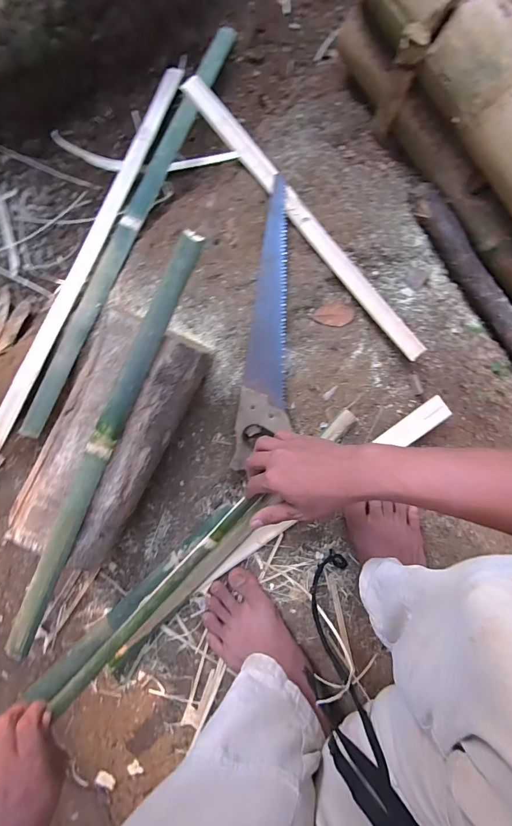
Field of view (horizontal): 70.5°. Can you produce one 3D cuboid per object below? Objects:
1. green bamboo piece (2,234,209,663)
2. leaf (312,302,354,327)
[{"bbox_3d":[-0.172,0.048,0.387,0.030,0.023,0.497,26,90,0],"label":"green bamboo piece"},{"bbox_3d":[0.111,-0.140,0.513,0.055,0.004,0.034,2,90,0],"label":"leaf"}]

